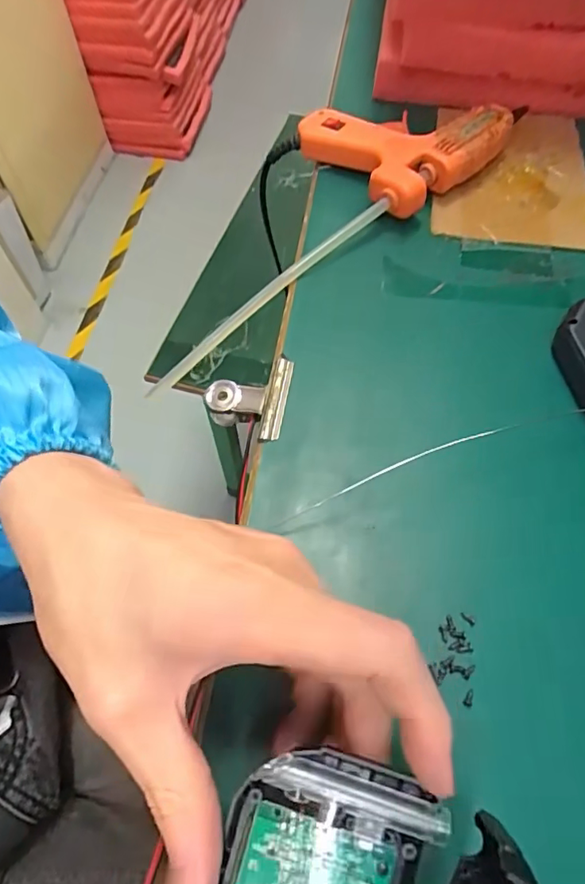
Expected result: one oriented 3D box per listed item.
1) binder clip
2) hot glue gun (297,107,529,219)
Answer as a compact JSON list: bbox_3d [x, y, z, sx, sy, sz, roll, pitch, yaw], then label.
[{"bbox_3d":[-0.024,-0.021,0.295,0.043,0.023,0.051,8,61,5],"label":"binder clip"},{"bbox_3d":[0.075,-0.203,0.364,0.115,0.031,0.098,-35,66,-17],"label":"hot glue gun"}]

